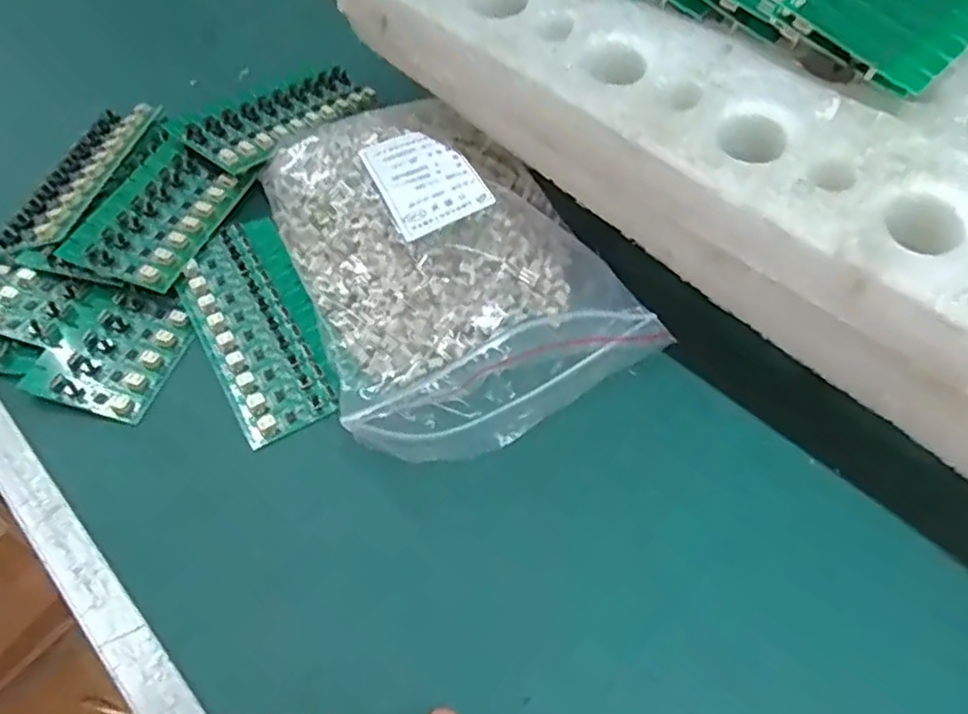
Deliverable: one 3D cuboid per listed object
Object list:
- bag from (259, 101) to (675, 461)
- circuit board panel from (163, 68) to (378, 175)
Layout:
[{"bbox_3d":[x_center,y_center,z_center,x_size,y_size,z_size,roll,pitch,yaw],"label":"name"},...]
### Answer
[{"bbox_3d":[-0.023,-0.062,0.372,0.151,0.034,0.224,-20,55,-12],"label":"bag"},{"bbox_3d":[-0.129,-0.160,0.458,0.056,0.017,0.134,28,47,21],"label":"circuit board panel"}]

